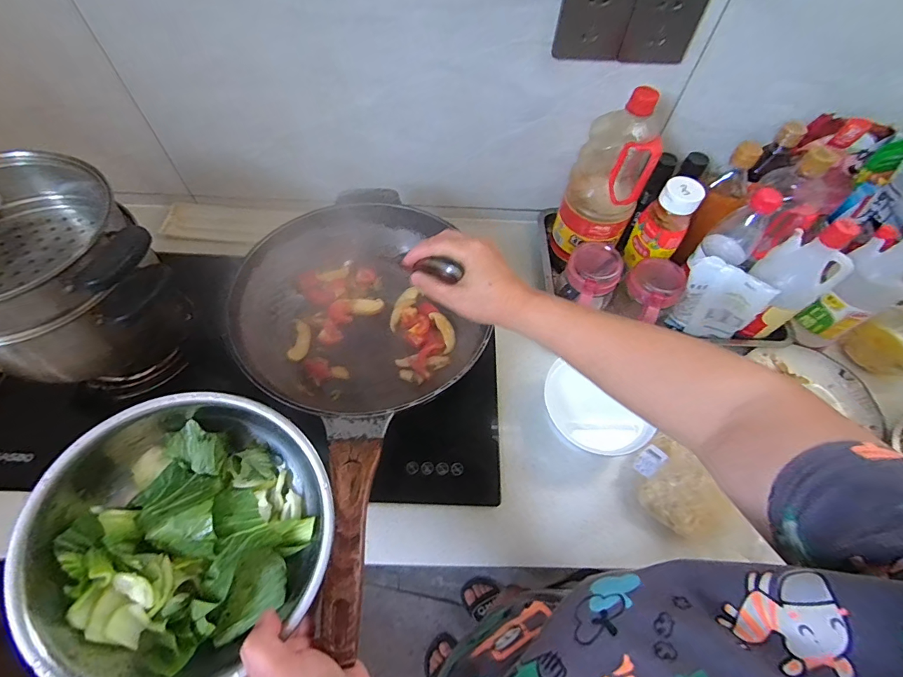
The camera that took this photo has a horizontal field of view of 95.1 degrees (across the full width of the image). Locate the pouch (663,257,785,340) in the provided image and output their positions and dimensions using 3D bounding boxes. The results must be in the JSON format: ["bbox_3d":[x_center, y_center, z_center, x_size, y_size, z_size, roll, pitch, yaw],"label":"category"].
[{"bbox_3d":[0.383,-0.050,0.601,0.109,0.133,0.018,30,62,14],"label":"pouch"}]

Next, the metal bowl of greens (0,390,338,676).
[{"bbox_3d":[-0.196,0.146,0.310,0.199,0.090,0.199,9,63,-17],"label":"metal bowl of greens"}]

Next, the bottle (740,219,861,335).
[{"bbox_3d":[0.484,-0.080,0.581,0.090,0.188,0.070,25,61,11],"label":"bottle"}]

